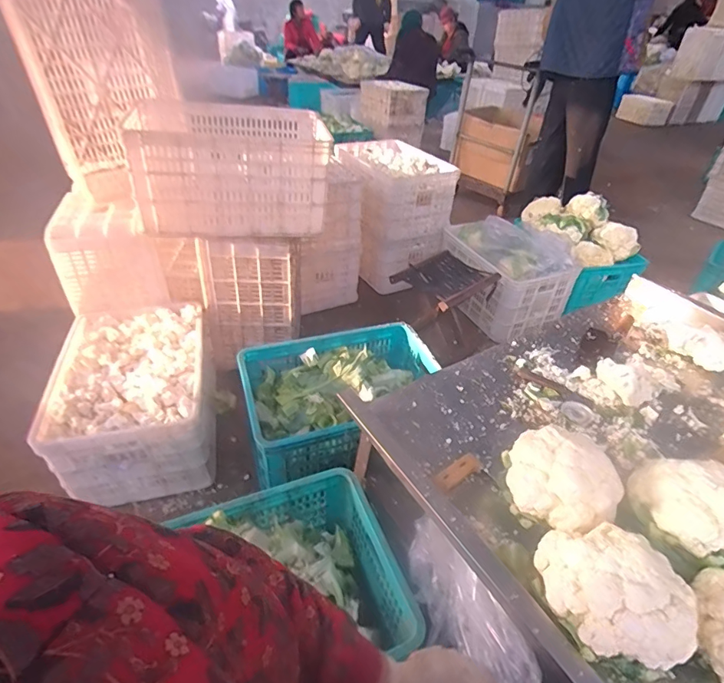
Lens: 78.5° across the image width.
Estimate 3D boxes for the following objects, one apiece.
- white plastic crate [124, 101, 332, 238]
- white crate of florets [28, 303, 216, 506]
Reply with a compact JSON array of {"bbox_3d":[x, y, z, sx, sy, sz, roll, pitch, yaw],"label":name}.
[{"bbox_3d":[-0.350,-0.491,1.257,0.482,0.251,0.366,-4,39,-11],"label":"white plastic crate"},{"bbox_3d":[-0.603,0.153,1.208,0.361,0.246,0.512,-8,40,-15],"label":"white crate of florets"}]

